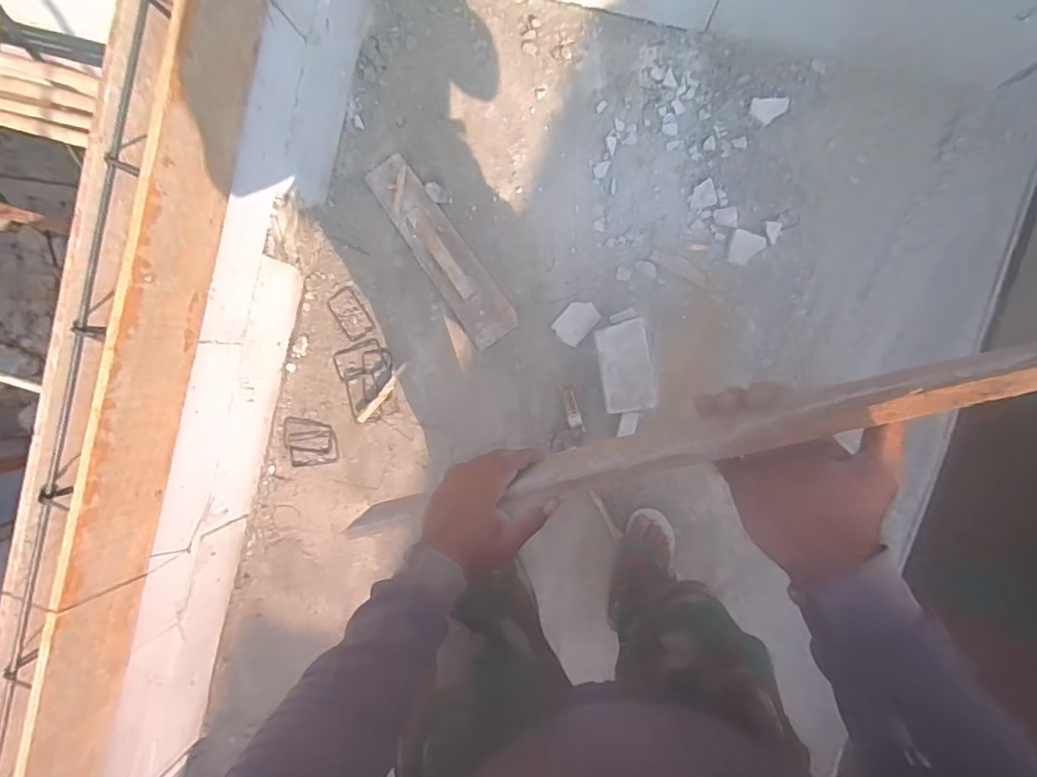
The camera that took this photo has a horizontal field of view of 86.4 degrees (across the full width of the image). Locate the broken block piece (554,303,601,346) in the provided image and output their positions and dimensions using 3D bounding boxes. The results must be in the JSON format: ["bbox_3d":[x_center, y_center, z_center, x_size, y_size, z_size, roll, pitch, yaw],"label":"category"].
[{"bbox_3d":[0.135,-0.155,1.281,0.073,0.010,0.104,42,95,2],"label":"broken block piece"}]

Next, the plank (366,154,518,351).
[{"bbox_3d":[-0.178,-0.321,1.282,0.122,0.031,0.476,-35,90,6],"label":"plank"}]

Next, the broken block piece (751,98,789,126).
[{"bbox_3d":[0.546,-0.604,1.202,0.076,0.008,0.052,4,93,5],"label":"broken block piece"}]

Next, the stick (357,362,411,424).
[{"bbox_3d":[-0.317,0.011,1.301,0.021,0.011,0.180,42,95,2],"label":"stick"}]

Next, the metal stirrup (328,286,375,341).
[{"bbox_3d":[-0.404,-0.181,1.329,0.077,0.009,0.125,-29,90,6],"label":"metal stirrup"}]

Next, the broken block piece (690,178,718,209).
[{"bbox_3d":[0.414,-0.437,1.243,0.057,0.007,0.057,-11,92,5],"label":"broken block piece"}]

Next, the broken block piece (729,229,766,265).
[{"bbox_3d":[0.511,-0.311,1.235,0.070,0.013,0.071,18,94,4],"label":"broken block piece"}]

